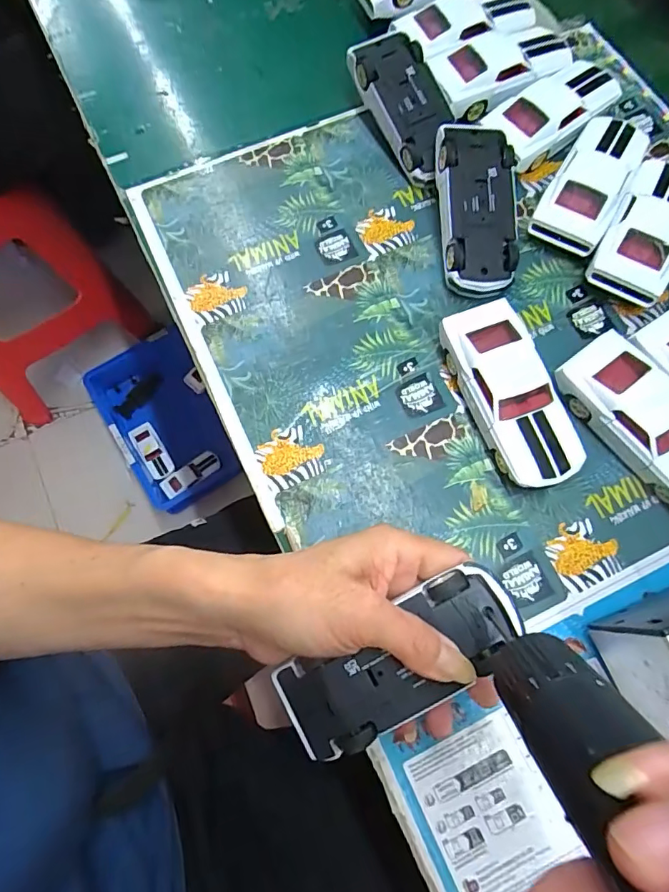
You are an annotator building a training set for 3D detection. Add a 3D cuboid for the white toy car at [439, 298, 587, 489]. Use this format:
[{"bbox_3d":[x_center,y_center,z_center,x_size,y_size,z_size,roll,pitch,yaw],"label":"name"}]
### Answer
[{"bbox_3d":[0.118,-0.034,0.329,0.051,0.037,0.126,-19,74,-4],"label":"white toy car"}]

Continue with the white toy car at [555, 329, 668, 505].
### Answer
[{"bbox_3d":[0.209,-0.015,0.323,0.054,0.036,0.127,-34,76,-8],"label":"white toy car"}]

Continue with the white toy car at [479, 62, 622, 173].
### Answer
[{"bbox_3d":[0.180,-0.272,0.402,0.130,0.035,0.057,-36,76,-9],"label":"white toy car"}]

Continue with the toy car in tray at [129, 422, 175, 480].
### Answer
[{"bbox_3d":[-0.404,0.011,1.088,0.052,0.030,0.136,-31,75,-10],"label":"toy car in tray"}]

